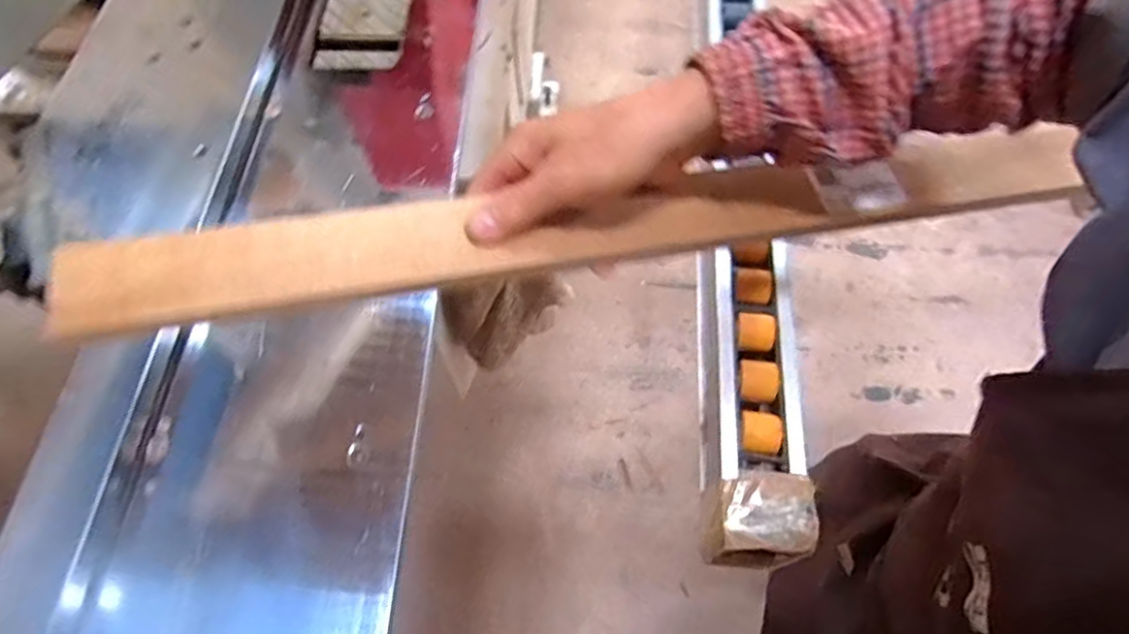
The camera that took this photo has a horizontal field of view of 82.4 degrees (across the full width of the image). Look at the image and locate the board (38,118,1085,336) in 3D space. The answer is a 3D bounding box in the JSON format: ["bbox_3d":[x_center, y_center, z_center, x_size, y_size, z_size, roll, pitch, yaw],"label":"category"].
[{"bbox_3d":[0.046,-0.060,0.381,0.600,0.017,0.054,-9,62,-12],"label":"board"}]

